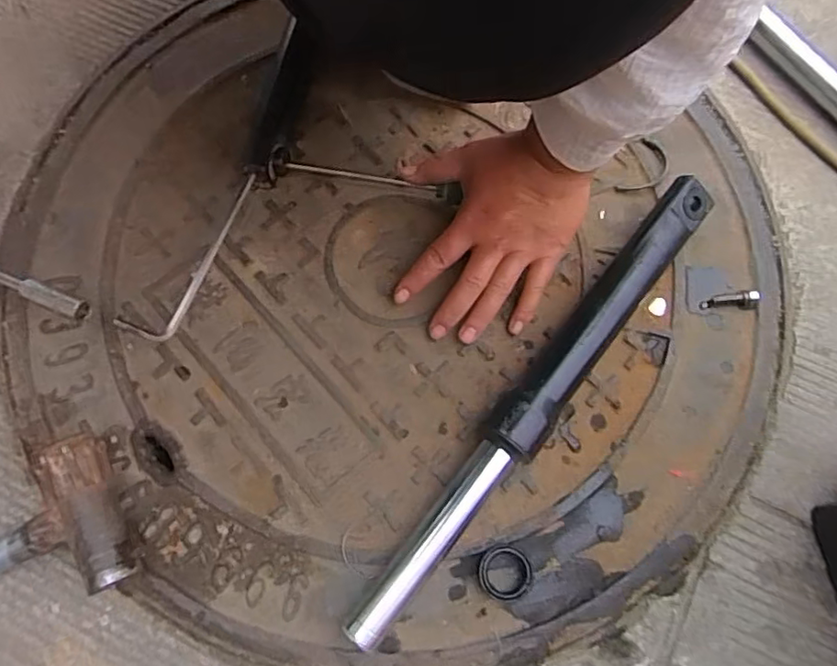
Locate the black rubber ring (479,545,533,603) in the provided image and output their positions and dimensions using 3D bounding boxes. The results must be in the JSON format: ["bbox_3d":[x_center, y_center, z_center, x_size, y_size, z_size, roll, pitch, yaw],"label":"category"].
[{"bbox_3d":[0.058,0.160,0.408,0.035,0.007,0.034,0,72,-1],"label":"black rubber ring"}]

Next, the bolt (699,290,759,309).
[{"bbox_3d":[0.241,-0.025,0.473,0.043,0.008,0.013,0,72,-1],"label":"bolt"}]

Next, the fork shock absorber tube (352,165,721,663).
[{"bbox_3d":[0.090,0.045,0.433,0.036,0.042,0.396,37,75,10],"label":"fork shock absorber tube"}]

